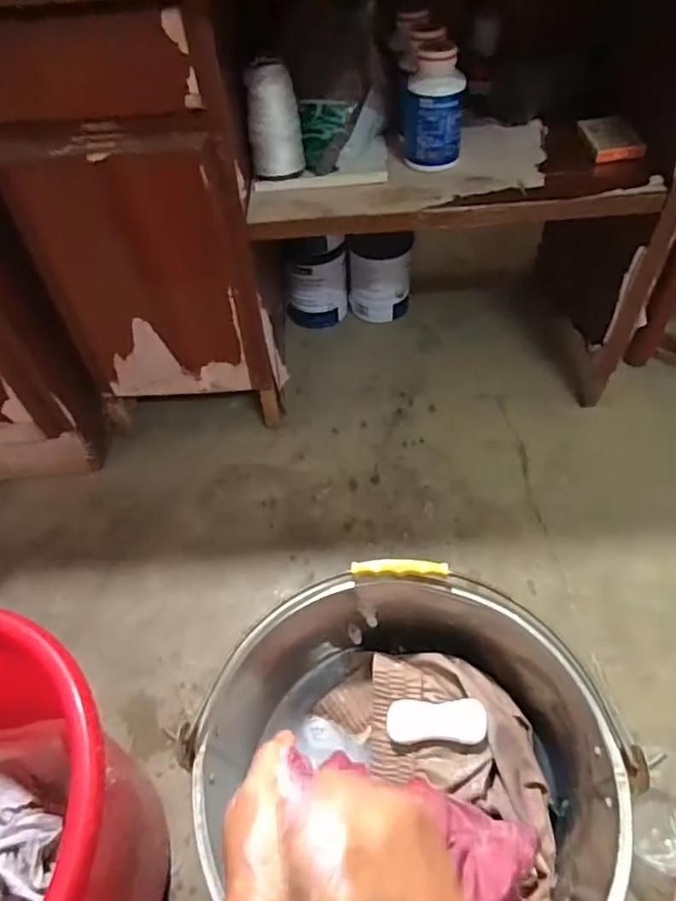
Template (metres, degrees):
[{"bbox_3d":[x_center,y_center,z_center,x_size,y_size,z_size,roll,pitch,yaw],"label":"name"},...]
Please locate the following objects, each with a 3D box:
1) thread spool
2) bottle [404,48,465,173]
[{"bbox_3d":[-0.083,-0.426,0.758,0.068,0.124,0.057,-8,51,-1],"label":"thread spool"},{"bbox_3d":[0.124,-0.436,0.757,0.073,0.128,0.082,3,51,8],"label":"bottle"}]

